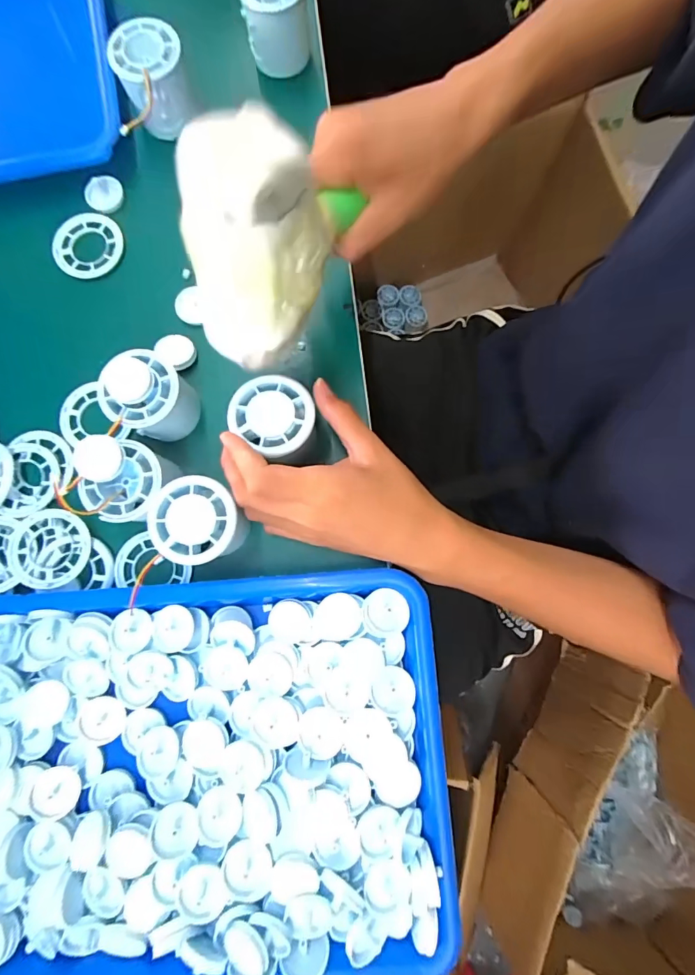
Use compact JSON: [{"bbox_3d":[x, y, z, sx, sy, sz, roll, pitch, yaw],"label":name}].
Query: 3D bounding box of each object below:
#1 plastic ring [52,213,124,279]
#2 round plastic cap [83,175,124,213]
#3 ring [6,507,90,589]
[{"bbox_3d":[-0.221,-0.206,0.364,0.056,0.004,0.056,0,86,-4],"label":"plastic ring"},{"bbox_3d":[-0.210,-0.253,0.368,0.031,0.005,0.031,-1,94,-8],"label":"round plastic cap"},{"bbox_3d":[-0.222,0.046,0.320,0.056,0.010,0.056,-2,76,0],"label":"ring"}]

